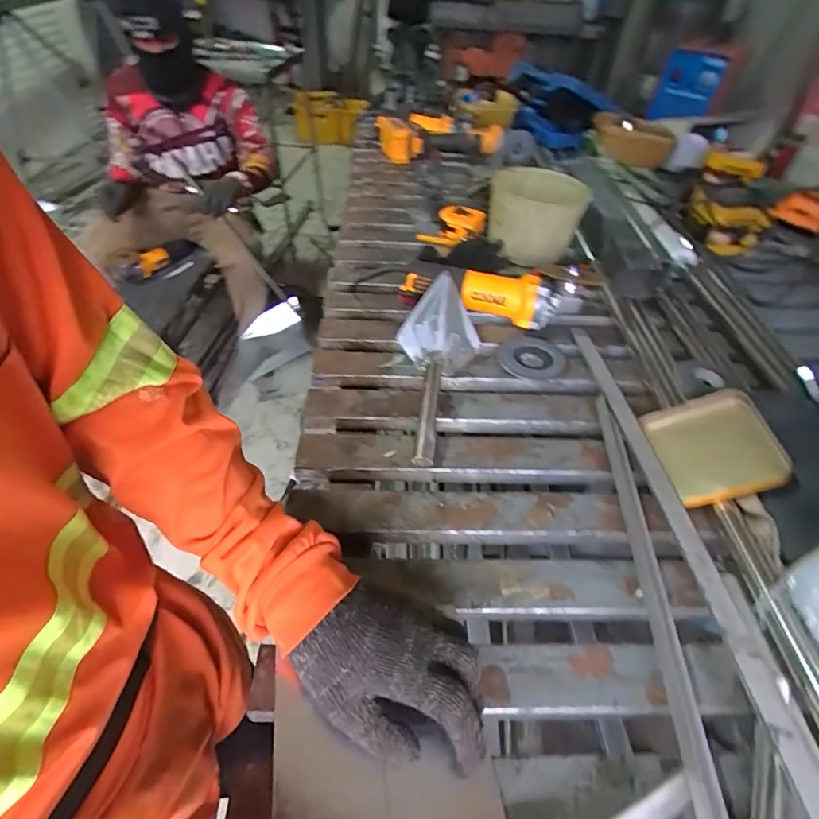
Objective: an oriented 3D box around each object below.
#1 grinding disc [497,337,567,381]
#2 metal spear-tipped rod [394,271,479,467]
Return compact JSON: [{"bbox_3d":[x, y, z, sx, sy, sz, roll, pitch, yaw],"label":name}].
[{"bbox_3d":[0.171,-0.074,0.650,0.091,0.009,0.095,1,45,-2],"label":"grinding disc"},{"bbox_3d":[0.036,-0.061,0.590,0.105,0.064,0.291,4,45,1],"label":"metal spear-tipped rod"}]

